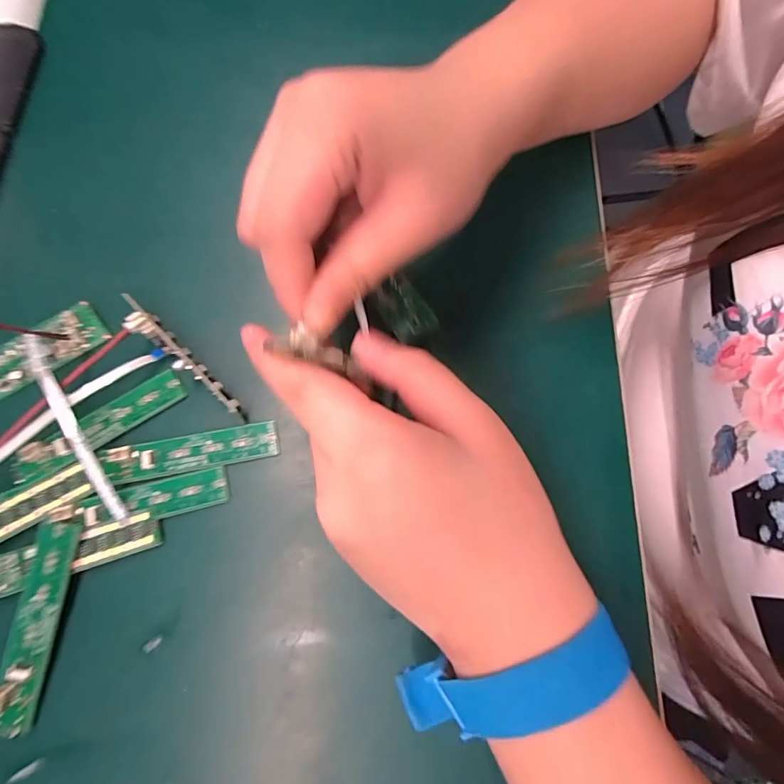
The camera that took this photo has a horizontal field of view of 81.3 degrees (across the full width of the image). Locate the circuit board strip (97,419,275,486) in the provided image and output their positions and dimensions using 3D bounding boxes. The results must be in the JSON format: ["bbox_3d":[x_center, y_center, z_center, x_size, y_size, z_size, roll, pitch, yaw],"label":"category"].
[{"bbox_3d":[-0.096,0.028,0.217,0.081,0.008,0.018,-10,75,-1],"label":"circuit board strip"}]

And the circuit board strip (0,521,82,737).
[{"bbox_3d":[-0.153,0.099,0.194,0.019,0.006,0.083,6,75,3],"label":"circuit board strip"}]

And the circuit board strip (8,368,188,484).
[{"bbox_3d":[-0.142,0.016,0.221,0.083,0.007,0.019,-34,77,-8],"label":"circuit board strip"}]

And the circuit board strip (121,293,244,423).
[{"bbox_3d":[-0.103,-0.016,0.225,0.080,0.017,0.012,40,79,11],"label":"circuit board strip"}]

